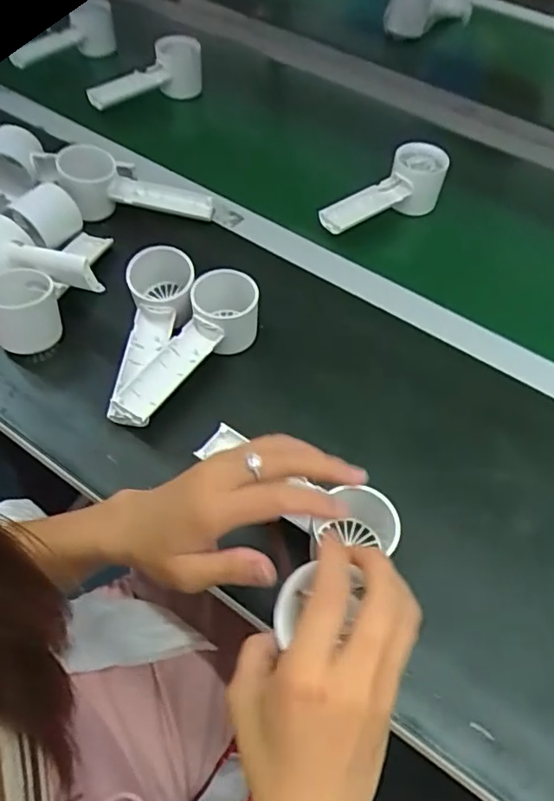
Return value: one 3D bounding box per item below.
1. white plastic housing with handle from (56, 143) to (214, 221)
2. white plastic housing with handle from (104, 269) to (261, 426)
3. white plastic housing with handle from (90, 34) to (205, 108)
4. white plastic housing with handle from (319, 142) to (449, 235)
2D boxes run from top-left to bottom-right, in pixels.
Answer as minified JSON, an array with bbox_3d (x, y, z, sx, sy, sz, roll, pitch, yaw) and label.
[{"bbox_3d":[-0.146,-0.215,0.606,0.162,0.047,0.057,10,55,-19],"label":"white plastic housing with handle"},{"bbox_3d":[-0.076,-0.038,0.507,0.046,0.065,0.156,32,58,22],"label":"white plastic housing with handle"},{"bbox_3d":[-0.154,-0.375,0.712,0.151,0.054,0.055,-35,59,-24],"label":"white plastic housing with handle"},{"bbox_3d":[0.111,-0.212,0.621,0.152,0.050,0.053,-28,59,-19],"label":"white plastic housing with handle"}]

